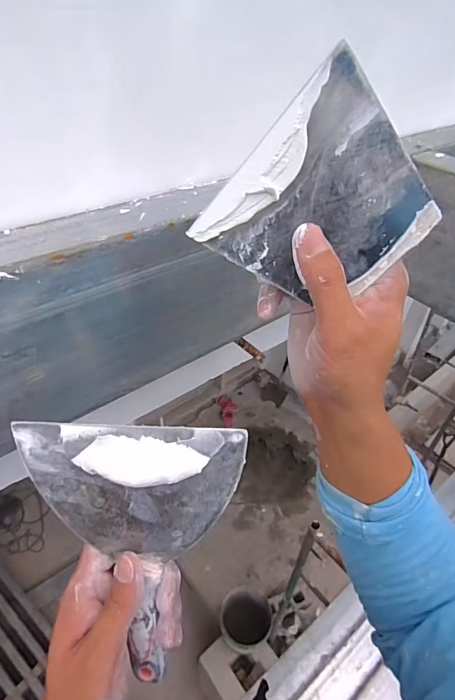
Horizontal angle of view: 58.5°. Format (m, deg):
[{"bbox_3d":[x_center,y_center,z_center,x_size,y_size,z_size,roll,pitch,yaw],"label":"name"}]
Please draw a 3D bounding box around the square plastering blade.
[{"bbox_3d":[0.051,-0.072,0.214,0.096,0.102,0.004,38,23,-18],"label":"square plastering blade"}]

